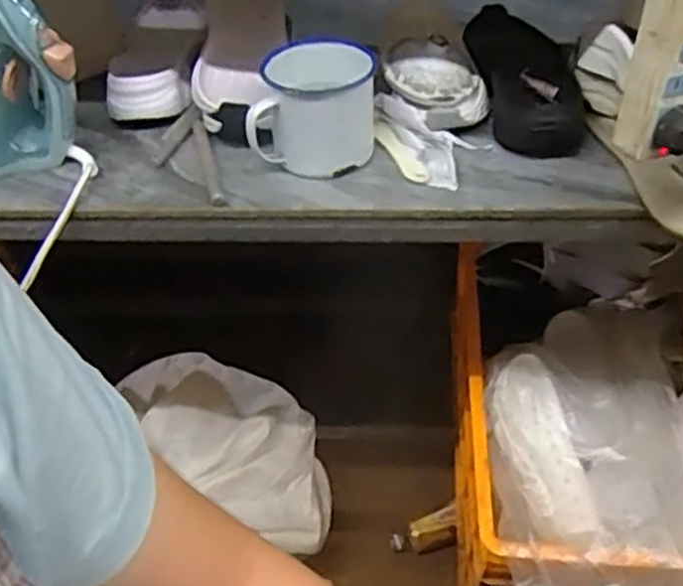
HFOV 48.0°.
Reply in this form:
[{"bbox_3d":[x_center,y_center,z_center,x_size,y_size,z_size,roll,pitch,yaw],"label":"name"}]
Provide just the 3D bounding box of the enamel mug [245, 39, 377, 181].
[{"bbox_3d":[-0.025,-0.181,0.737,0.111,0.093,0.096,12,44,17],"label":"enamel mug"}]

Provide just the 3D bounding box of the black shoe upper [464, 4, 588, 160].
[{"bbox_3d":[0.190,-0.239,0.827,0.110,0.041,0.288,-2,42,2],"label":"black shoe upper"}]

